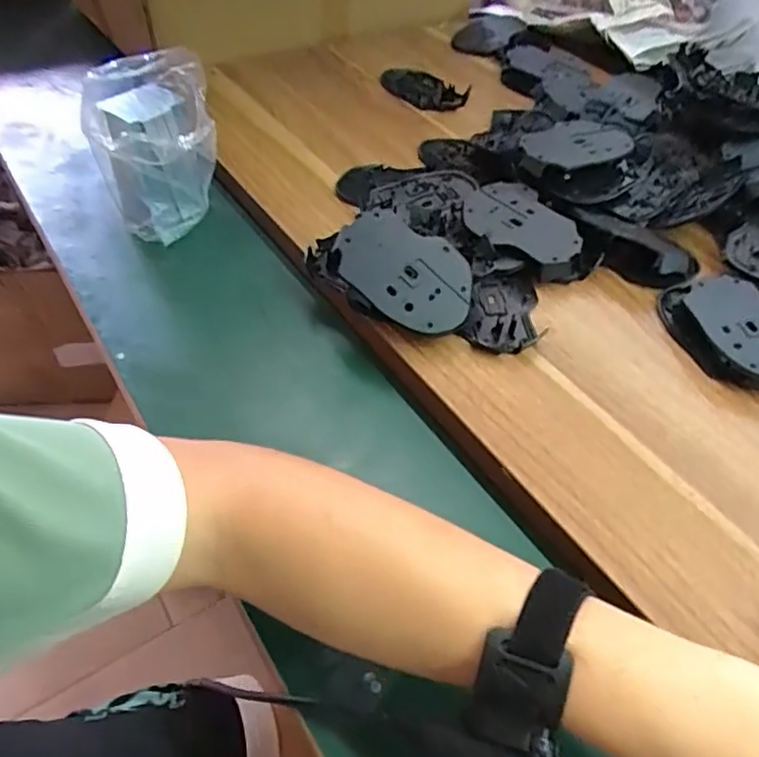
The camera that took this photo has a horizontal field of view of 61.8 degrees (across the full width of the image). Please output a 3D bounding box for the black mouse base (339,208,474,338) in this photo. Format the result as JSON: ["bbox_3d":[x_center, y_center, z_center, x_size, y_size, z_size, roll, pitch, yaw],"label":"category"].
[{"bbox_3d":[0.019,-0.079,0.470,0.105,0.011,0.071,33,79,6],"label":"black mouse base"}]

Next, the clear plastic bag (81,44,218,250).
[{"bbox_3d":[-0.186,-0.187,0.533,0.098,0.137,0.069,-13,51,-15],"label":"clear plastic bag"}]

